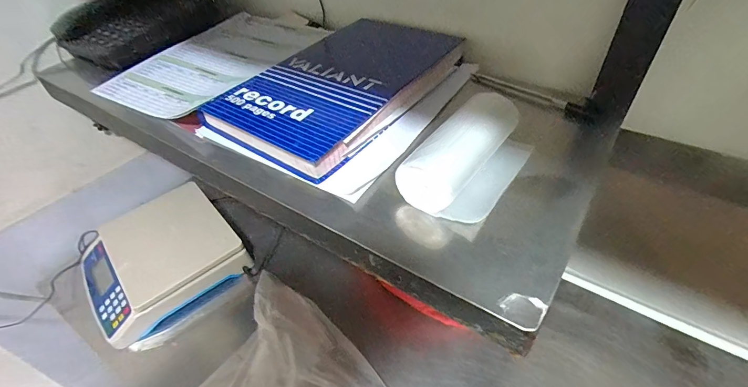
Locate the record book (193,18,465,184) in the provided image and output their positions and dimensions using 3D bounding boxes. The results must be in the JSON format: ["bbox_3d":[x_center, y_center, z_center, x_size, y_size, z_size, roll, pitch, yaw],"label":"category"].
[{"bbox_3d":[-0.034,-0.137,0.442,0.178,0.046,0.288,27,52,29],"label":"record book"}]

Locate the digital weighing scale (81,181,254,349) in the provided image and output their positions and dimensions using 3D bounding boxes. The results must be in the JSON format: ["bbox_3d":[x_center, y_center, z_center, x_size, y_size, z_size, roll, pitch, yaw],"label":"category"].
[{"bbox_3d":[-0.373,0.111,0.655,0.236,0.077,0.237,-31,49,-25],"label":"digital weighing scale"}]

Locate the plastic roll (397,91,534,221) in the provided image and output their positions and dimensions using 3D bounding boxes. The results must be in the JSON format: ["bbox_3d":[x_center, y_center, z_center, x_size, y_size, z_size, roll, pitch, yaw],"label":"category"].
[{"bbox_3d":[0.087,-0.035,0.325,0.070,0.053,0.144,27,52,29],"label":"plastic roll"}]

